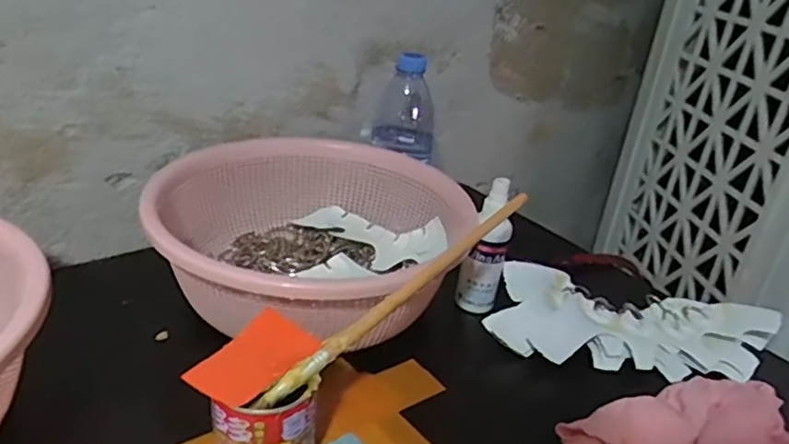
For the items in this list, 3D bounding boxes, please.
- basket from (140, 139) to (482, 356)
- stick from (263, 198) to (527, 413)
[{"bbox_3d":[-0.081,0.017,0.565,0.249,0.103,0.271,6,28,-3],"label":"basket"},{"bbox_3d":[0.009,0.046,0.431,0.013,0.014,0.245,29,49,35],"label":"stick"}]

